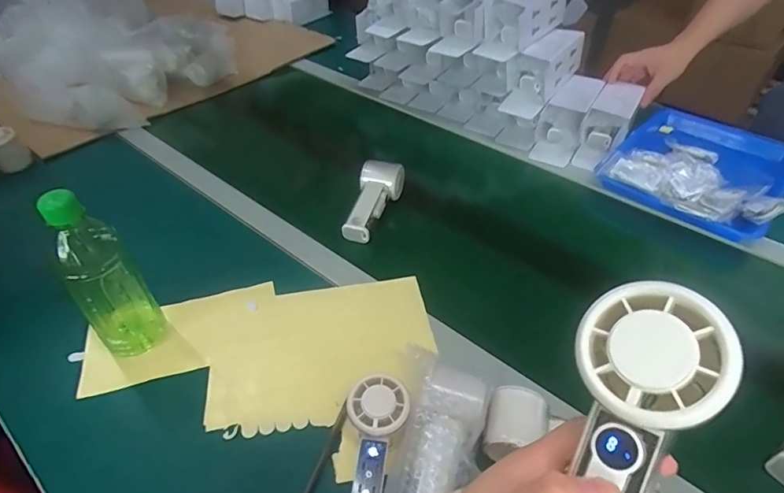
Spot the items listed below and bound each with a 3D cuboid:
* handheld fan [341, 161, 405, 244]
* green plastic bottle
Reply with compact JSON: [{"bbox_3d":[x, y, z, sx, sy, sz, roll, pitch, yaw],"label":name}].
[{"bbox_3d":[-0.033,-0.071,0.716,0.064,0.046,0.155,16,57,14],"label":"handheld fan"},{"bbox_3d":[-0.296,0.032,0.486,0.065,0.204,0.061,-31,52,-31],"label":"green plastic bottle"}]

